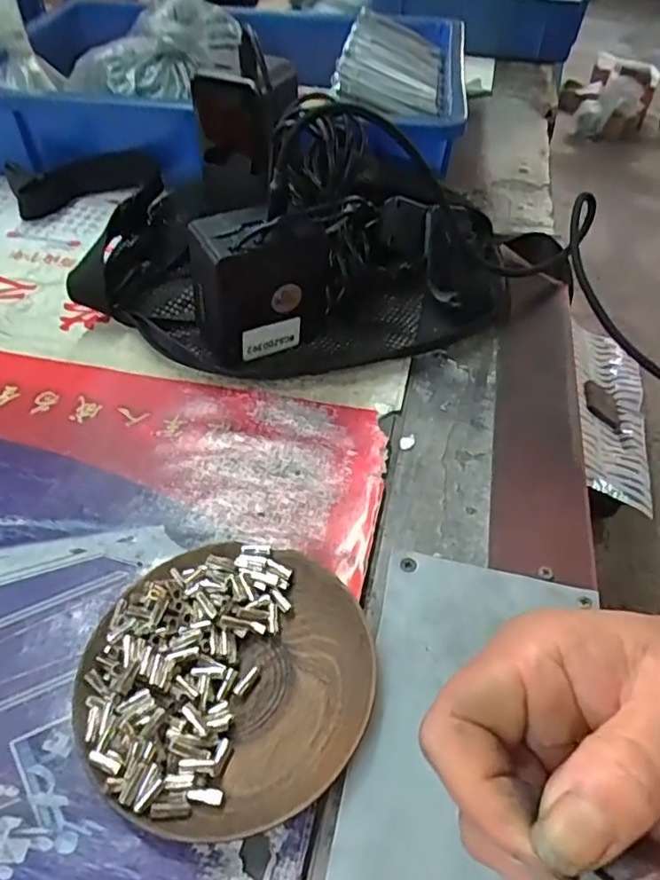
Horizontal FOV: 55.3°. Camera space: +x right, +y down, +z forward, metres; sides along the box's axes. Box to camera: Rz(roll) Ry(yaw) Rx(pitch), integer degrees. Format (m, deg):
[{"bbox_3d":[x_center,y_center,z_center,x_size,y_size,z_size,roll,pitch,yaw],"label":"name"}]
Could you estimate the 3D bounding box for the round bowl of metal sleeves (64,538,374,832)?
[{"bbox_3d":[-0.041,0.096,0.259,0.114,0.018,0.112,0,47,0],"label":"round bowl of metal sleeves"}]

